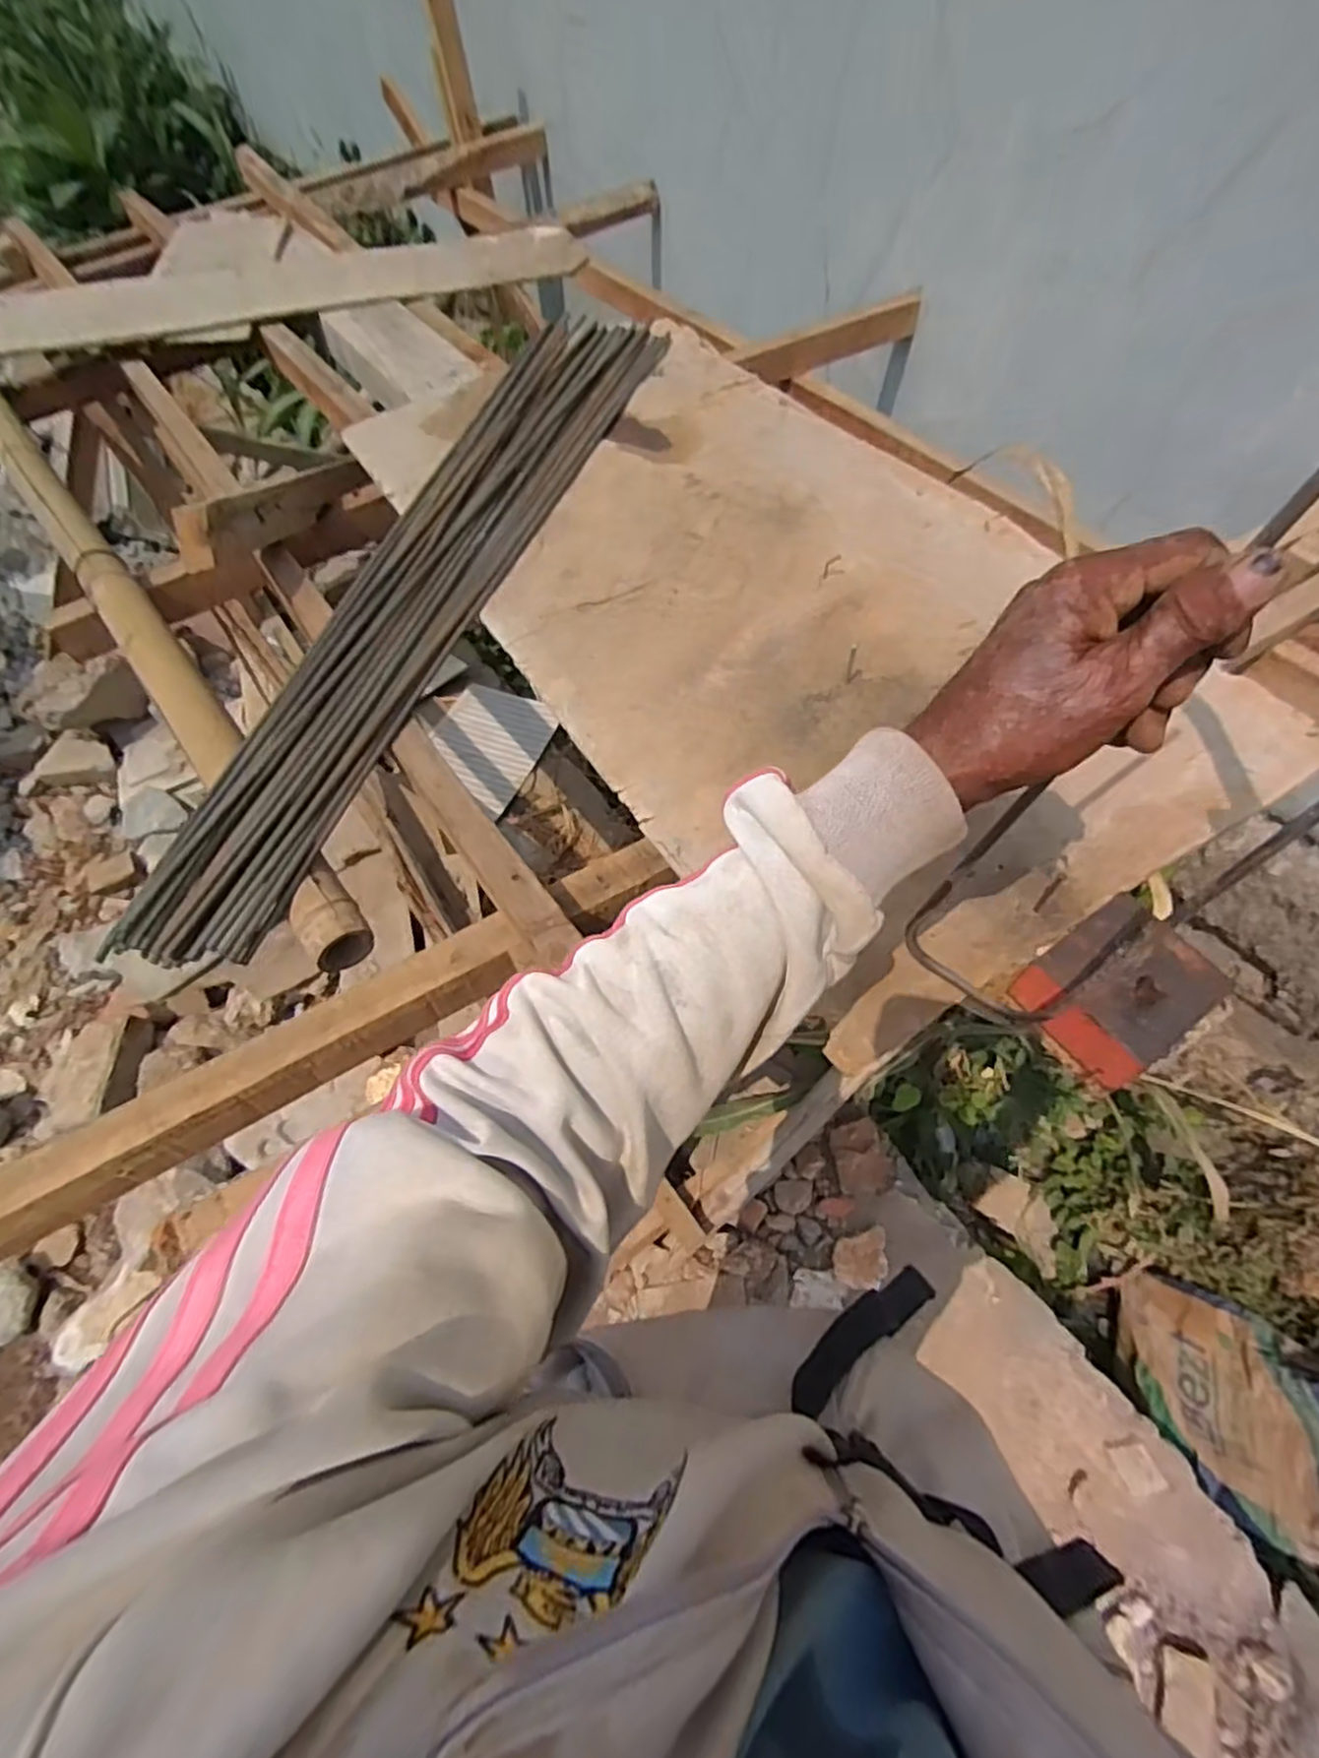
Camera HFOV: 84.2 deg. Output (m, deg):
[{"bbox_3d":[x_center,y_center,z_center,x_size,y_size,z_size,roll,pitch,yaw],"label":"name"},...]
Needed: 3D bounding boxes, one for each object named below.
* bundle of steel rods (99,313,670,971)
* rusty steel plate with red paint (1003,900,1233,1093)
[{"bbox_3d":[-0.228,-0.342,0.778,0.161,0.043,0.964,15,61,12],"label":"bundle of steel rods"},{"bbox_3d":[0.313,0.073,0.494,0.114,0.053,0.088,-34,63,-16],"label":"rusty steel plate with red paint"}]

